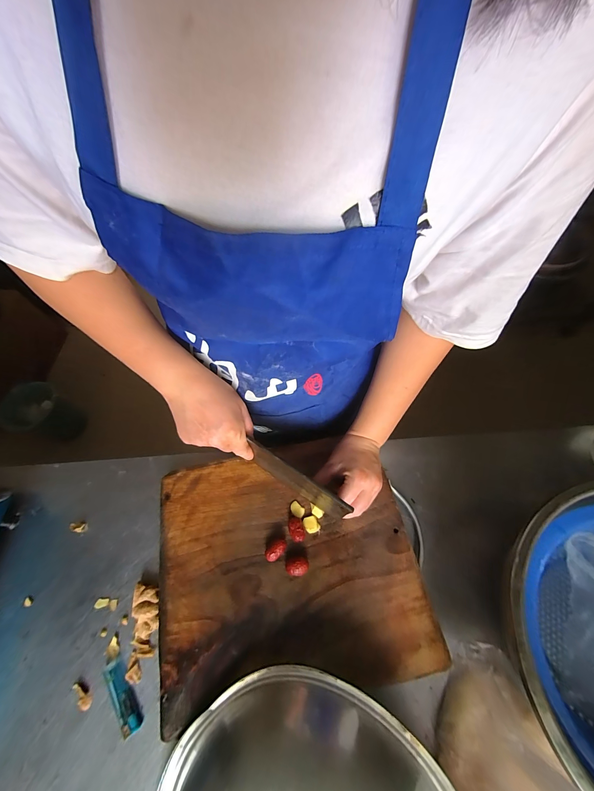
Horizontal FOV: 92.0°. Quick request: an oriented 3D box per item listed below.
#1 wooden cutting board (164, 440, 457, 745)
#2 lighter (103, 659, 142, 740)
[{"bbox_3d":[-0.018,0.226,0.412,0.347,0.035,0.306,-11,64,-2],"label":"wooden cutting board"},{"bbox_3d":[-0.225,0.384,0.365,0.022,0.012,0.081,-40,68,-15],"label":"lighter"}]

